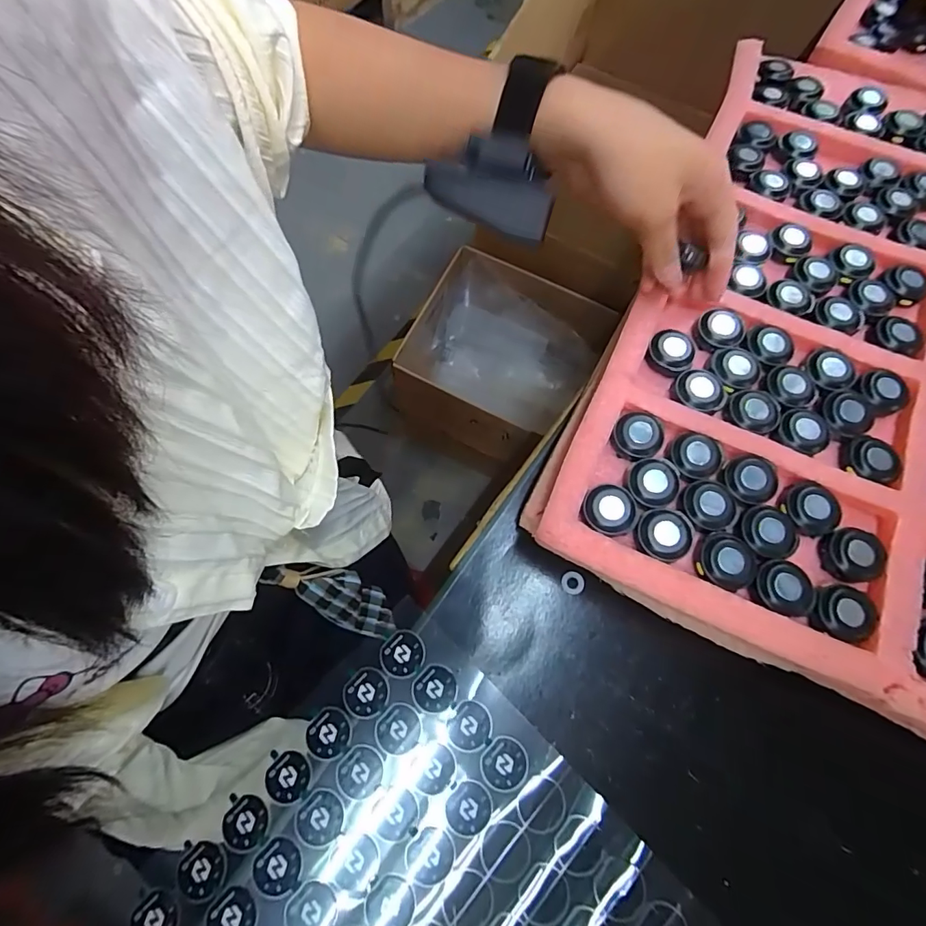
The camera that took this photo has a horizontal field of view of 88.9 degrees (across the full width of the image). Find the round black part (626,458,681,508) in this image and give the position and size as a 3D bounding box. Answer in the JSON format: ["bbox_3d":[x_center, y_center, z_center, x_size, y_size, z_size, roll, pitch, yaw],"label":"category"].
[{"bbox_3d":[0.110,0.011,0.273,0.028,0.009,0.027,0,72,-1],"label":"round black part"}]

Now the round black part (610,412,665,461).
[{"bbox_3d":[0.105,-0.016,0.283,0.027,0.013,0.028,0,72,-1],"label":"round black part"}]

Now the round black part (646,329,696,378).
[{"bbox_3d":[0.134,-0.071,0.304,0.028,0.011,0.029,0,72,-1],"label":"round black part"}]

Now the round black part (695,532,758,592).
[{"bbox_3d":[0.144,0.054,0.257,0.029,0.006,0.029,0,72,-1],"label":"round black part"}]

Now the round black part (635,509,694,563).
[{"bbox_3d":[0.113,0.040,0.264,0.031,0.011,0.028,-19,74,-7],"label":"round black part"}]

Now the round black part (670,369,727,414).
[{"bbox_3d":[0.147,-0.044,0.294,0.030,0.011,0.027,-2,72,-1],"label":"round black part"}]

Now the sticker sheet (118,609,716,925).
[{"bbox_3d":[-0.037,0.247,0.232,0.222,0.008,0.254,42,74,13],"label":"sticker sheet"}]

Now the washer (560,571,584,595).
[{"bbox_3d":[0.069,0.075,0.296,0.014,0.004,0.014,0,72,-1],"label":"washer"}]

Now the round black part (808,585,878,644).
[{"bbox_3d":[0.201,0.079,0.246,0.029,0.007,0.031,0,72,-1],"label":"round black part"}]

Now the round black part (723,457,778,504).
[{"bbox_3d":[0.166,0.008,0.271,0.028,0.008,0.027,0,72,-1],"label":"round black part"}]

